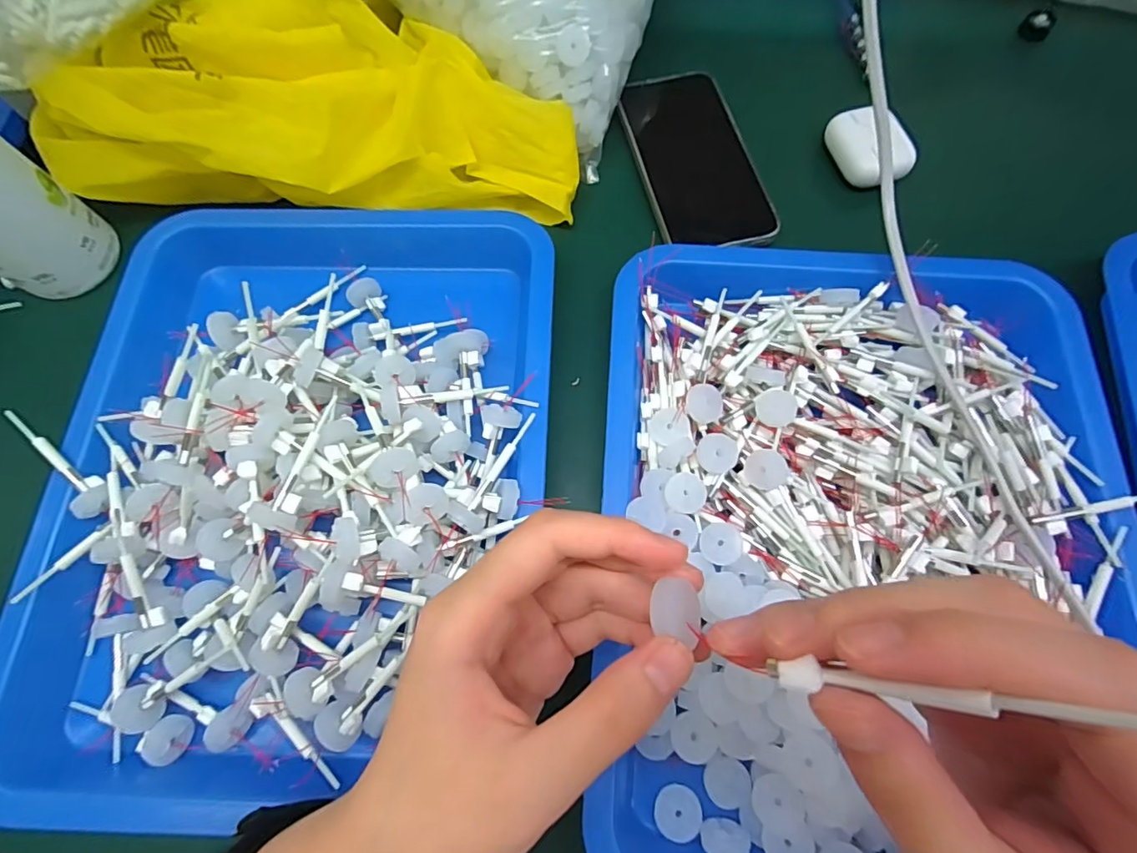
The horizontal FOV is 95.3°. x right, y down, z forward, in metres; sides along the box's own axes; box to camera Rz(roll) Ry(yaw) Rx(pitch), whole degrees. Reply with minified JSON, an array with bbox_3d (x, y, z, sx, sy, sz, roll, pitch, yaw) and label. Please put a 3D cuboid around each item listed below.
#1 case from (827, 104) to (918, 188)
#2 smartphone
[{"bbox_3d":[0.207,-0.192,0.356,0.043,0.018,0.059,-11,72,-3],"label":"case"},{"bbox_3d":[0.087,-0.189,0.363,0.077,0.005,0.153,-12,72,-3],"label":"smartphone"}]

